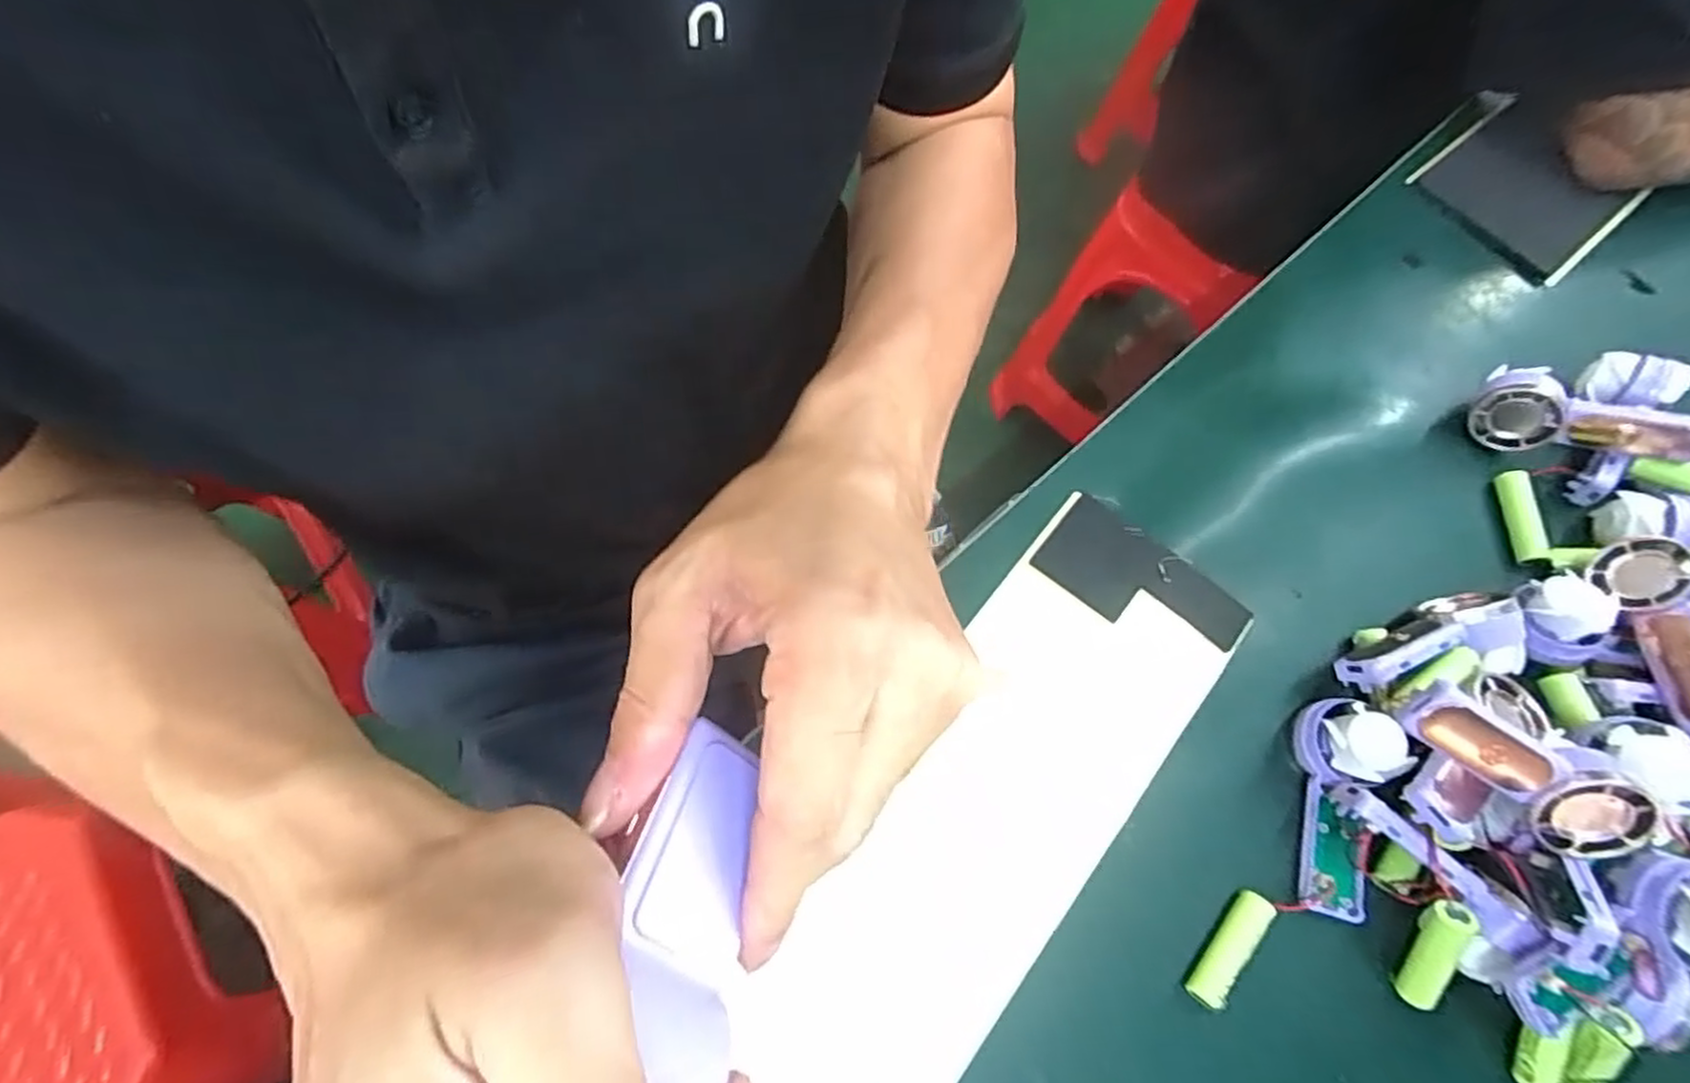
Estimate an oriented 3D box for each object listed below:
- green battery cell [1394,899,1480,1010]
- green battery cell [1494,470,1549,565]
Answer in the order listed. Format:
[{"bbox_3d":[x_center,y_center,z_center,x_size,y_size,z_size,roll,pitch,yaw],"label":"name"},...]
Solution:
[{"bbox_3d":[0.234,0.166,0.295,0.011,0.014,0.049,5,113,-1],"label":"green battery cell"},{"bbox_3d":[0.355,-0.013,0.388,0.013,0.013,0.050,9,71,1],"label":"green battery cell"}]

